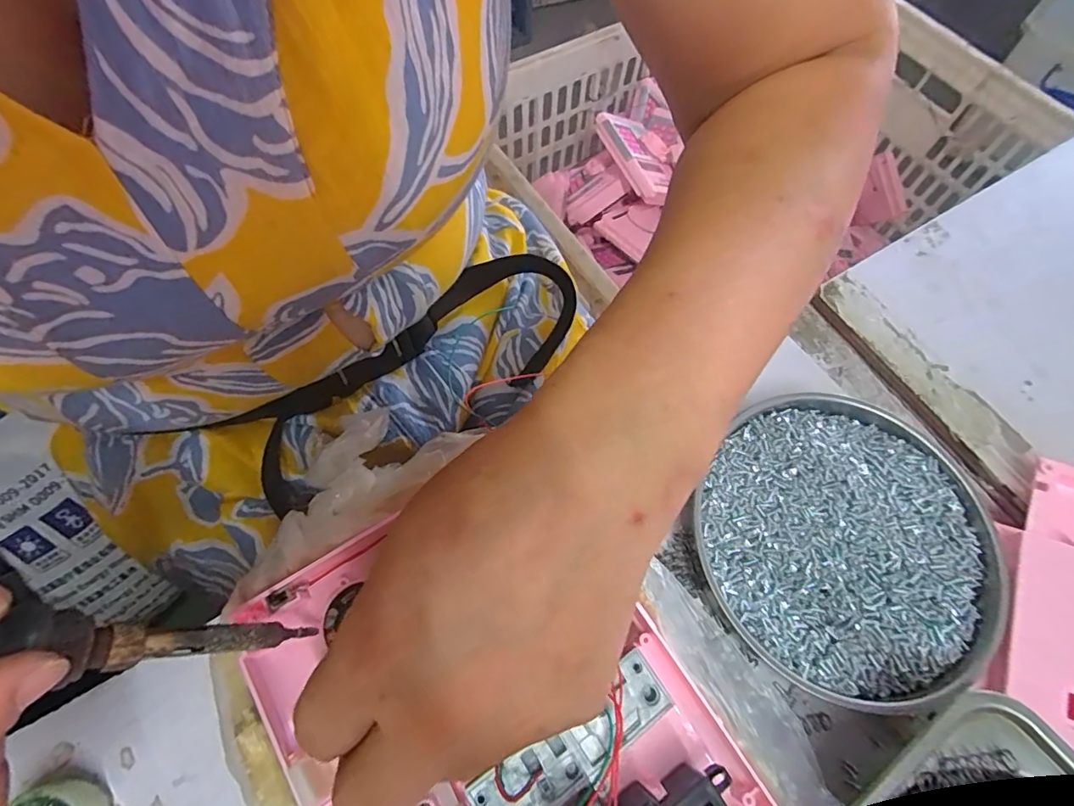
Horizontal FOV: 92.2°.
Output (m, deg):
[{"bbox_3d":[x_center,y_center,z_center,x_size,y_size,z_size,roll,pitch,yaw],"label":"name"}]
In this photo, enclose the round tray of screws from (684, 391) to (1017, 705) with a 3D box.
[{"bbox_3d":[0.141,0.064,0.239,0.131,0.016,0.130,1,65,-2],"label":"round tray of screws"}]

